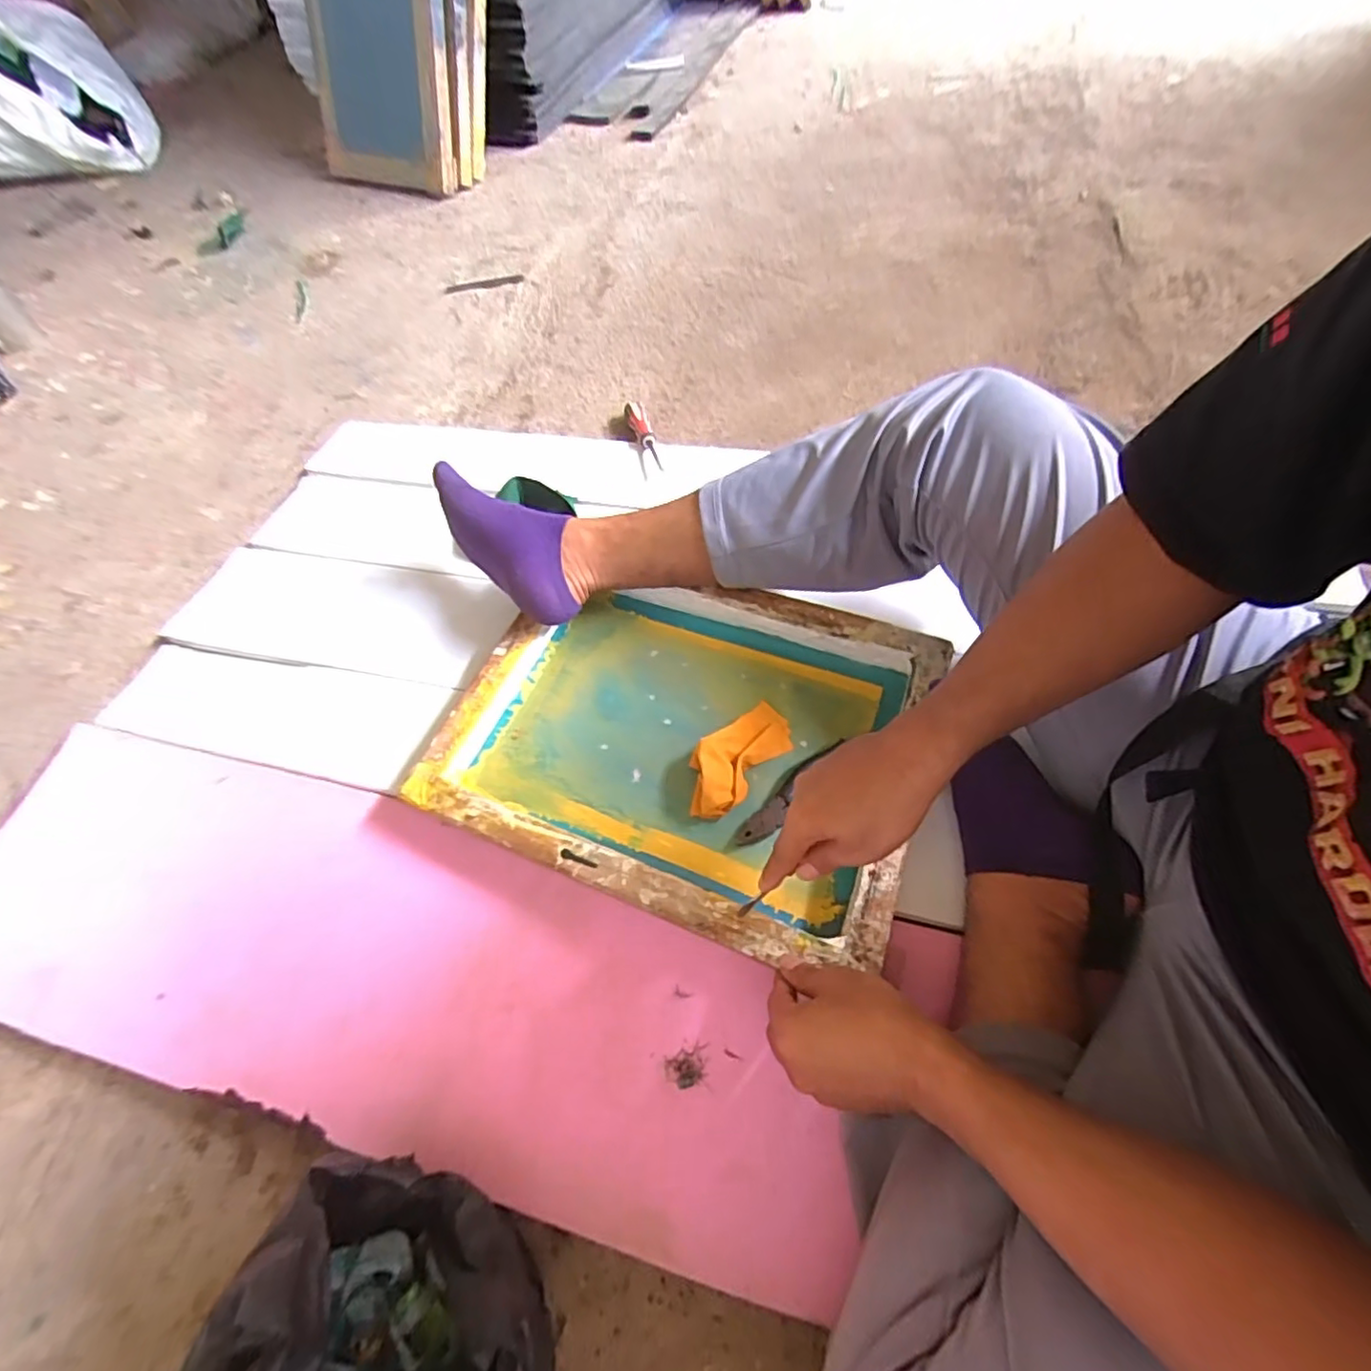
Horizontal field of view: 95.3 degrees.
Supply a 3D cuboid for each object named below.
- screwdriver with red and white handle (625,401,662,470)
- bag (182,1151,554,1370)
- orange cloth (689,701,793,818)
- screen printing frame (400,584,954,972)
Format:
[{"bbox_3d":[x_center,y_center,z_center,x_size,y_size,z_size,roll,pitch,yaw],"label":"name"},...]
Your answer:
[{"bbox_3d":[-0.064,-0.377,0.940,0.027,0.030,0.147,-15,60,-6],"label":"screwdriver with red and white handle"},{"bbox_3d":[-0.169,0.390,0.384,0.173,0.162,0.130,15,62,11],"label":"bag"},{"bbox_3d":[0.050,0.068,0.627,0.067,0.032,0.136,39,68,22],"label":"orange cloth"},{"bbox_3d":[-0.001,0.040,0.628,0.438,0.053,0.341,19,63,14],"label":"screen printing frame"}]

